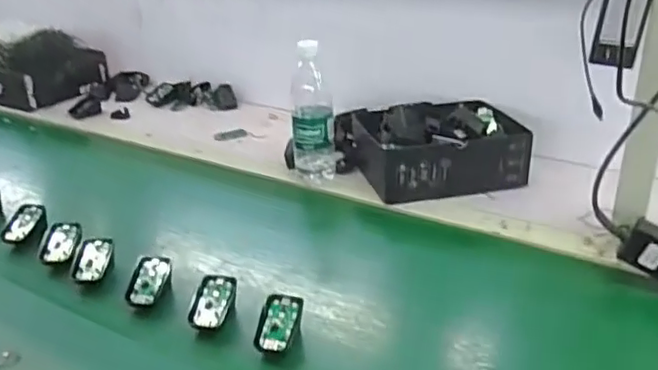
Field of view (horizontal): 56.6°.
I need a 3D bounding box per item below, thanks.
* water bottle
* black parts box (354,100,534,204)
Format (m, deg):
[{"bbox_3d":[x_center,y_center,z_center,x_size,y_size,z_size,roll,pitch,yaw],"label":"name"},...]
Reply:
[{"bbox_3d":[-0.026,-0.113,0.976,0.069,0.219,0.060,-4,26,-1],"label":"water bottle"},{"bbox_3d":[0.186,-0.060,0.992,0.257,0.099,0.174,-10,27,-13],"label":"black parts box"}]

